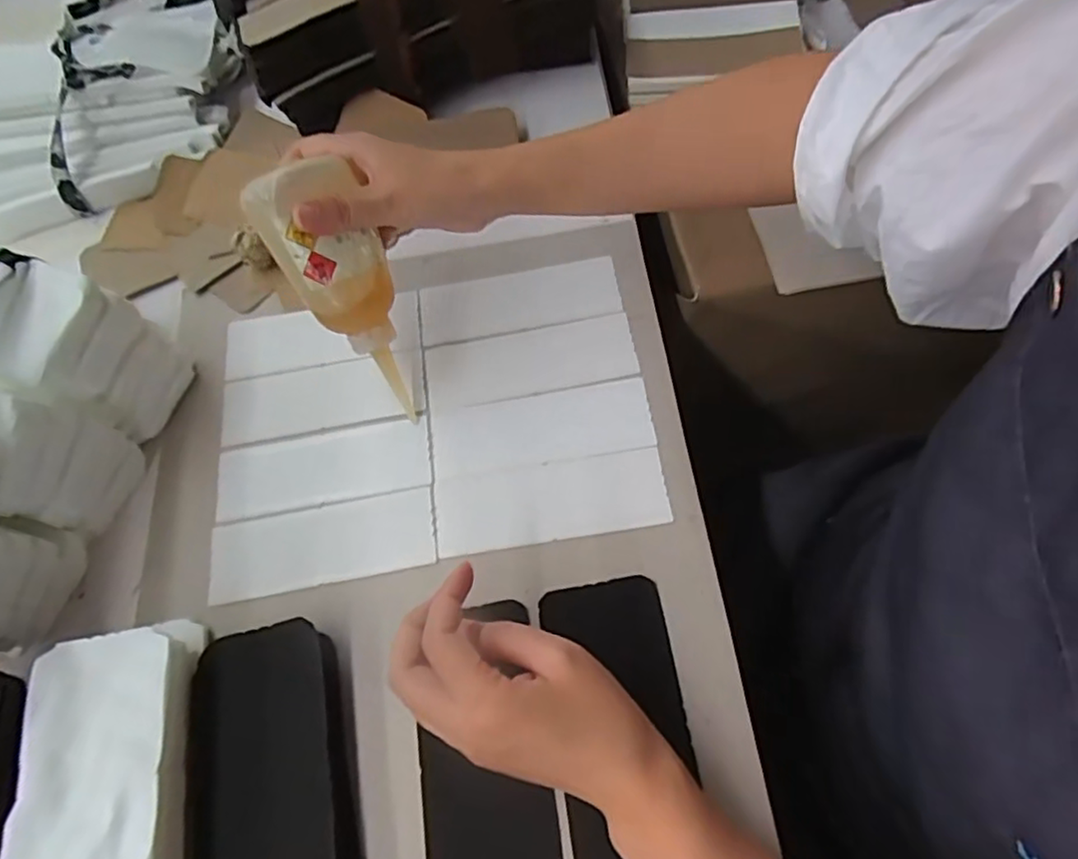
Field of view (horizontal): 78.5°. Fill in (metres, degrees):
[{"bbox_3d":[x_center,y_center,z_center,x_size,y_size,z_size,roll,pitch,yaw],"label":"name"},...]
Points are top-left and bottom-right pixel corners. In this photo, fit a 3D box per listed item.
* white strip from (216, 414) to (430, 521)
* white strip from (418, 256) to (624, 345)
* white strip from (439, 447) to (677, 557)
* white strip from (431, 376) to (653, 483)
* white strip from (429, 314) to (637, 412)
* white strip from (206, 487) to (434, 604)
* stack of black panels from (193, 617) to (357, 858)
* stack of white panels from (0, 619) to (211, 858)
[{"bbox_3d":[-0.147,0.025,0.451,0.144,0.006,0.052,-10,63,1],"label":"white strip"},{"bbox_3d":[-0.016,-0.098,0.496,0.148,0.005,0.053,-8,63,2],"label":"white strip"},{"bbox_3d":[0.007,0.046,0.427,0.147,0.004,0.052,-8,65,2],"label":"white strip"},{"bbox_3d":[0.000,-0.002,0.451,0.149,0.005,0.053,-10,63,2],"label":"white strip"},{"bbox_3d":[-0.008,-0.050,0.473,0.148,0.004,0.055,-11,64,2],"label":"white strip"},{"bbox_3d":[-0.141,0.074,0.429,0.145,0.006,0.051,-11,63,1],"label":"white strip"},{"bbox_3d":[-0.147,0.200,0.360,0.081,0.019,0.175,-16,63,-2],"label":"stack of black panels"},{"bbox_3d":[-0.223,0.185,0.352,0.077,0.057,0.163,-14,63,-1],"label":"stack of white panels"}]

